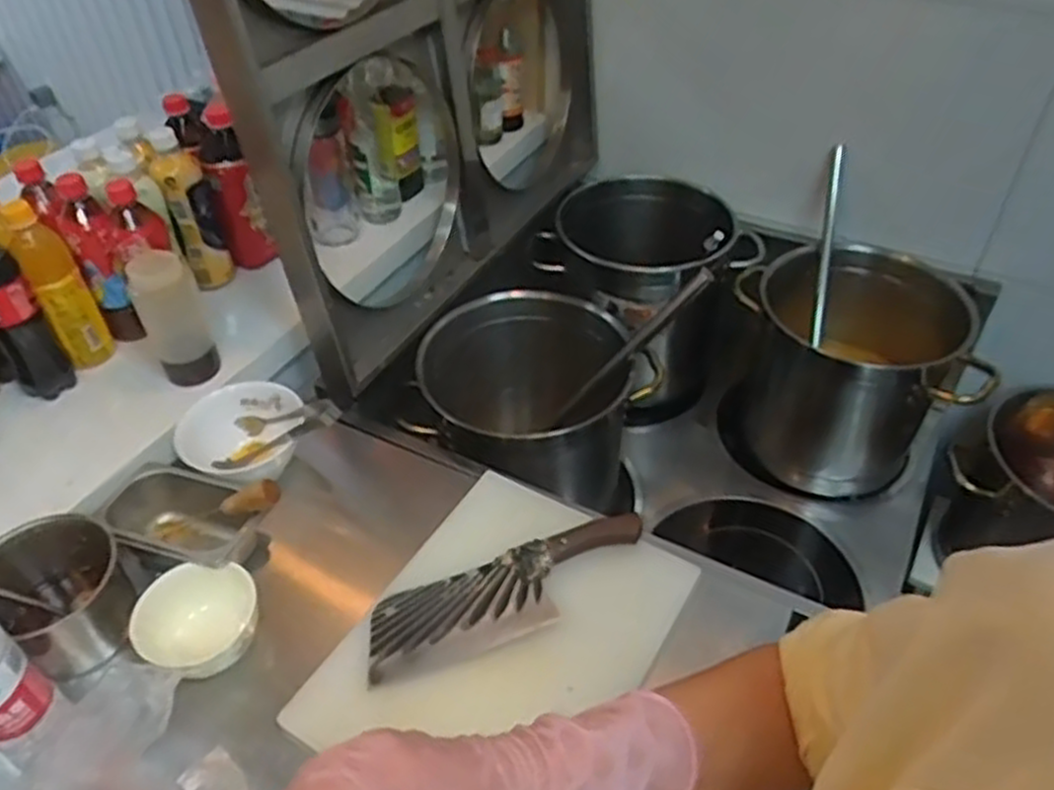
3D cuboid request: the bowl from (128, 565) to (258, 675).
[{"bbox_3d":[-0.308,0.214,0.750,0.111,0.049,0.105,-33,51,-29],"label":"bowl"}]

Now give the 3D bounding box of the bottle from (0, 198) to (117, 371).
[{"bbox_3d":[-0.546,-0.127,0.925,0.055,0.188,0.074,-24,47,-21],"label":"bottle"}]

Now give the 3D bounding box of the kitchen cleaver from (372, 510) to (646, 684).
[{"bbox_3d":[-0.016,0.193,0.781,0.288,0.032,0.085,-17,45,-15],"label":"kitchen cleaver"}]

